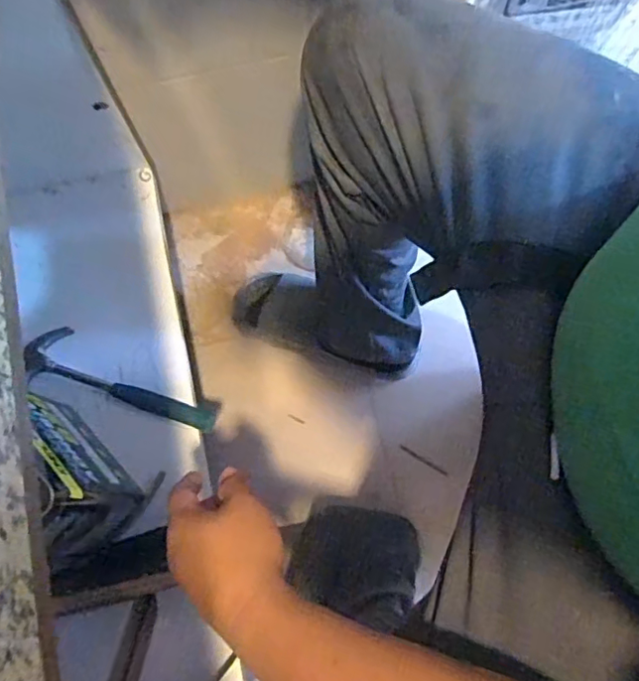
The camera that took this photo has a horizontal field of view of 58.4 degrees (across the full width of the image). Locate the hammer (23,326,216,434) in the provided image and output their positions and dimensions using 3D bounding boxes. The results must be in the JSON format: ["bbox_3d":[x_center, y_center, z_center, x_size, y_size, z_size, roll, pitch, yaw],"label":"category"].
[{"bbox_3d":[-0.241,0.046,0.707,0.250,0.035,0.086,15,76,4],"label":"hammer"}]

